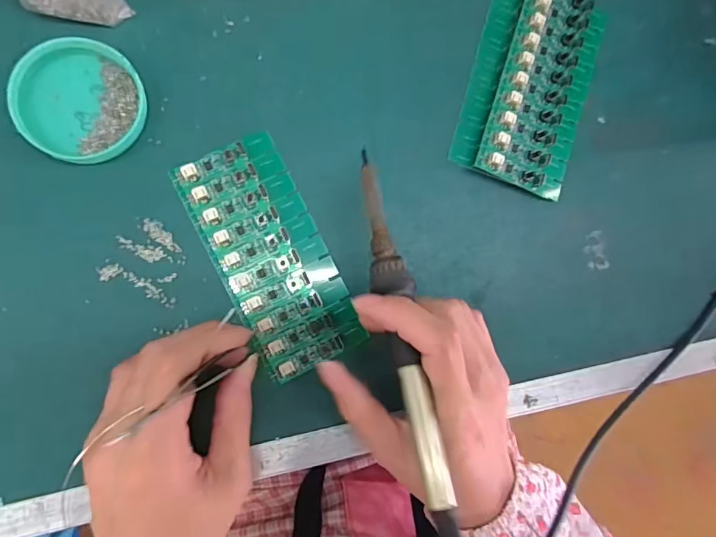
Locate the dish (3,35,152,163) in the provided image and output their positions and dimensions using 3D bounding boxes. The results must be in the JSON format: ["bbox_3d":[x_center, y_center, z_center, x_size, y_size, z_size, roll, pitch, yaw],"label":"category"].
[{"bbox_3d":[-0.153,-0.092,0.264,0.064,0.015,0.065,1,87,-9],"label":"dish"}]

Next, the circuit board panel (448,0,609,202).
[{"bbox_3d":[0.115,-0.121,0.310,0.078,0.014,0.138,17,84,-8],"label":"circuit board panel"}]

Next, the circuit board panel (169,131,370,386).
[{"bbox_3d":[-0.051,-0.007,0.281,0.062,0.007,0.135,-26,90,-10],"label":"circuit board panel"}]

